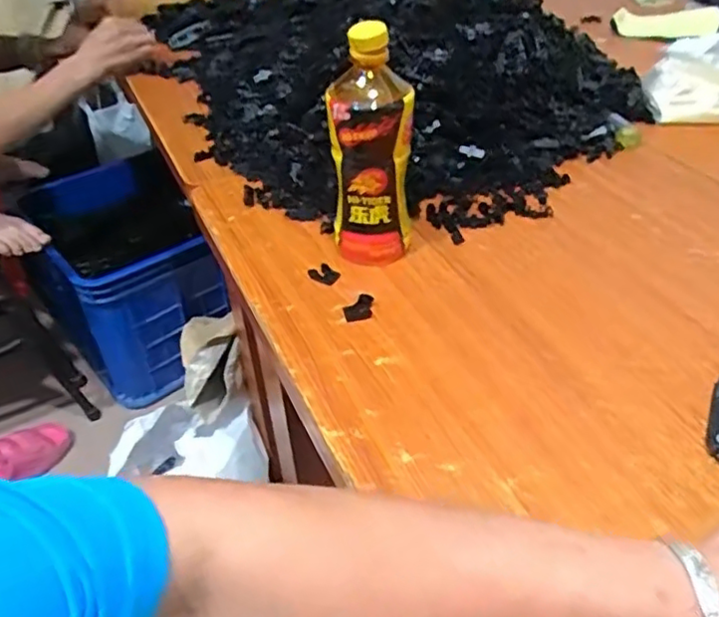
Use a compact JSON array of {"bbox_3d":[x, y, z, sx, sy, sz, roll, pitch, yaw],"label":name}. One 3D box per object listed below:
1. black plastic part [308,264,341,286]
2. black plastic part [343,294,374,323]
[{"bbox_3d":[-0.031,-0.030,0.572,0.025,0.010,0.016,14,43,20],"label":"black plastic part"},{"bbox_3d":[-0.001,0.000,0.535,0.024,0.011,0.023,-3,40,1],"label":"black plastic part"}]

